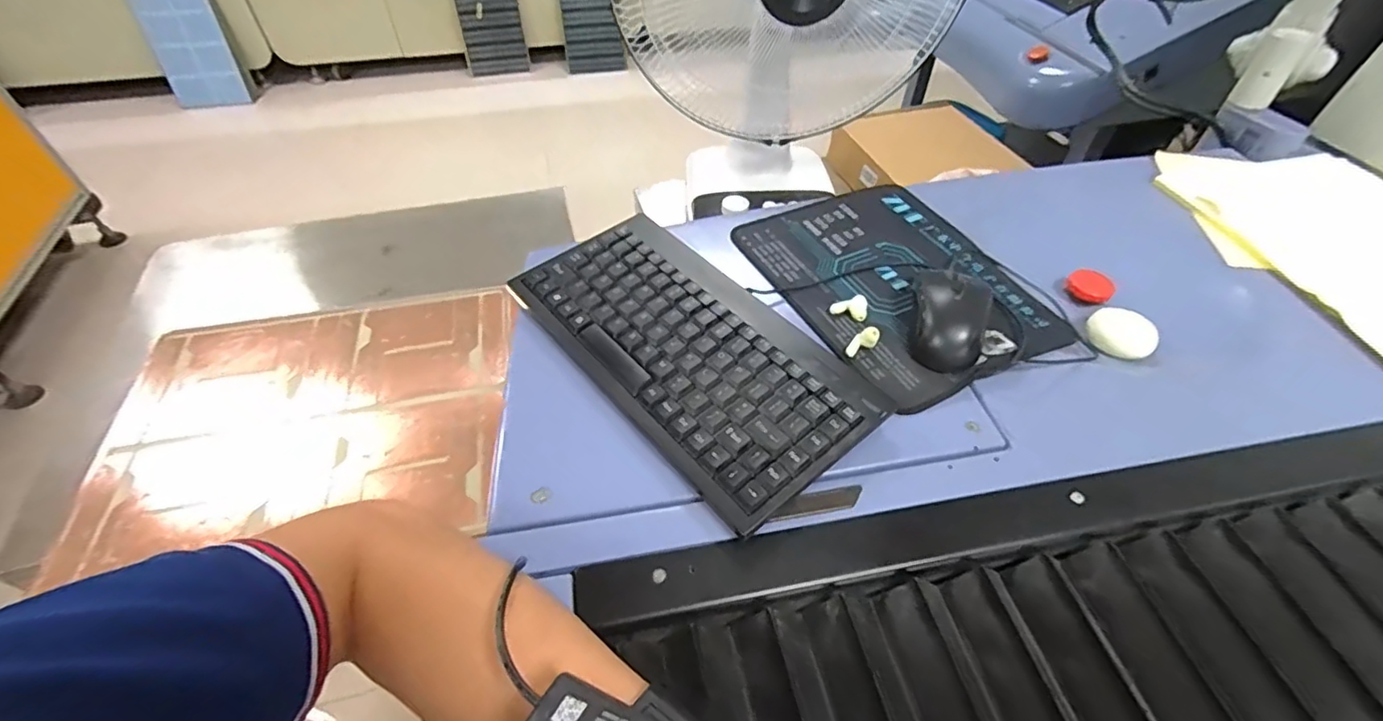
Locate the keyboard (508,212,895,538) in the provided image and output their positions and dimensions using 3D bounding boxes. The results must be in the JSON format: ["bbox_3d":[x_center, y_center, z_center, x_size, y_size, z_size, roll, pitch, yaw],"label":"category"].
[{"bbox_3d":[-0.006,-0.012,0.450,0.143,0.025,0.287,-32,58,-25],"label":"keyboard"}]

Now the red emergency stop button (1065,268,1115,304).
[{"bbox_3d":[0.383,-0.073,0.559,0.039,0.015,0.039,1,50,-1],"label":"red emergency stop button"}]

